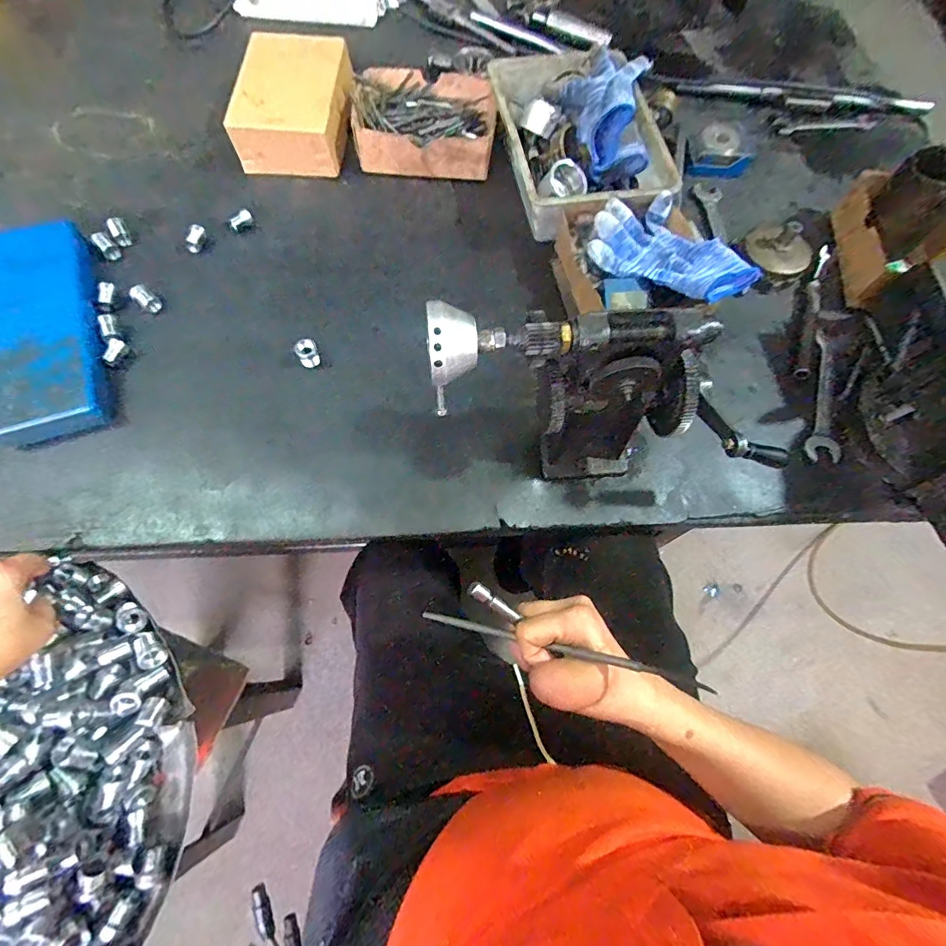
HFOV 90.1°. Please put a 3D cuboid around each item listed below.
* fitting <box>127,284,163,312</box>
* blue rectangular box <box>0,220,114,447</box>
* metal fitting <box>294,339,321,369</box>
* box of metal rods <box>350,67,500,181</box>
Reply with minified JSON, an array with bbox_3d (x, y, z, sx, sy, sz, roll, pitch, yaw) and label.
[{"bbox_3d":[-0.337,-0.181,0.488,0.029,0.012,0.018,36,70,11],"label":"fitting"},{"bbox_3d":[-0.417,-0.143,0.461,0.091,0.035,0.243,-18,70,-10],"label":"blue rectangular box"},{"bbox_3d":[-0.165,-0.119,0.474,0.020,0.025,0.016,-20,70,-11],"label":"metal fitting"},{"bbox_3d":[-0.059,-0.437,0.592,0.168,0.056,0.145,4,68,-1],"label":"box of metal rods"}]

